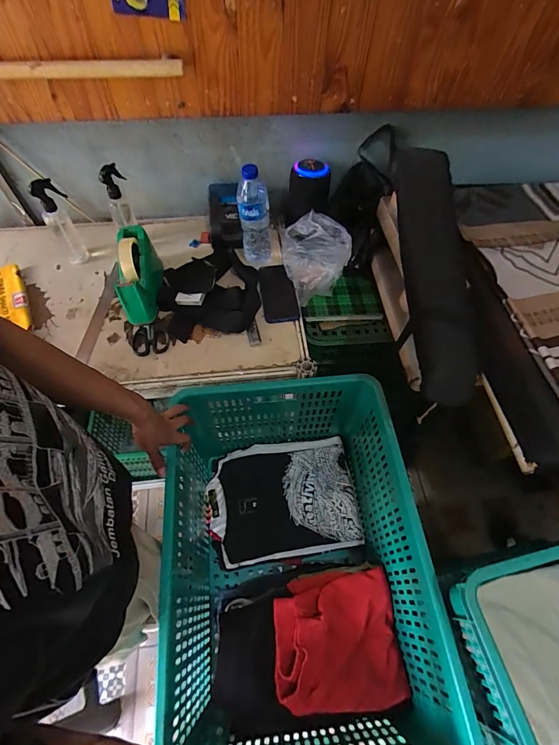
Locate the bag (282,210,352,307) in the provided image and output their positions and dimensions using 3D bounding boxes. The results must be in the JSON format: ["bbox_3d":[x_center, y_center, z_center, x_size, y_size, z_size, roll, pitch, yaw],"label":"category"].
[{"bbox_3d":[0.077,-0.263,0.848,0.130,0.125,0.135,-23,63,-14],"label":"bag"}]

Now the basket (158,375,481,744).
[{"bbox_3d":[0.024,0.348,0.731,0.412,0.360,0.583,-6,63,-5],"label":"basket"}]

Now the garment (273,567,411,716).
[{"bbox_3d":[0.105,0.483,0.673,0.230,0.061,0.211,-2,60,-3],"label":"garment"}]

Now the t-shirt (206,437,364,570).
[{"bbox_3d":[0.000,0.305,0.901,0.354,0.060,0.265,-7,60,-6],"label":"t-shirt"}]

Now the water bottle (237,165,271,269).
[{"bbox_3d":[-0.054,-0.333,0.807,0.068,0.208,0.062,-5,60,-4],"label":"water bottle"}]

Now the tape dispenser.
[{"bbox_3d":[-0.305,-0.215,0.805,0.076,0.101,0.211,-8,60,-7],"label":"tape dispenser"}]

